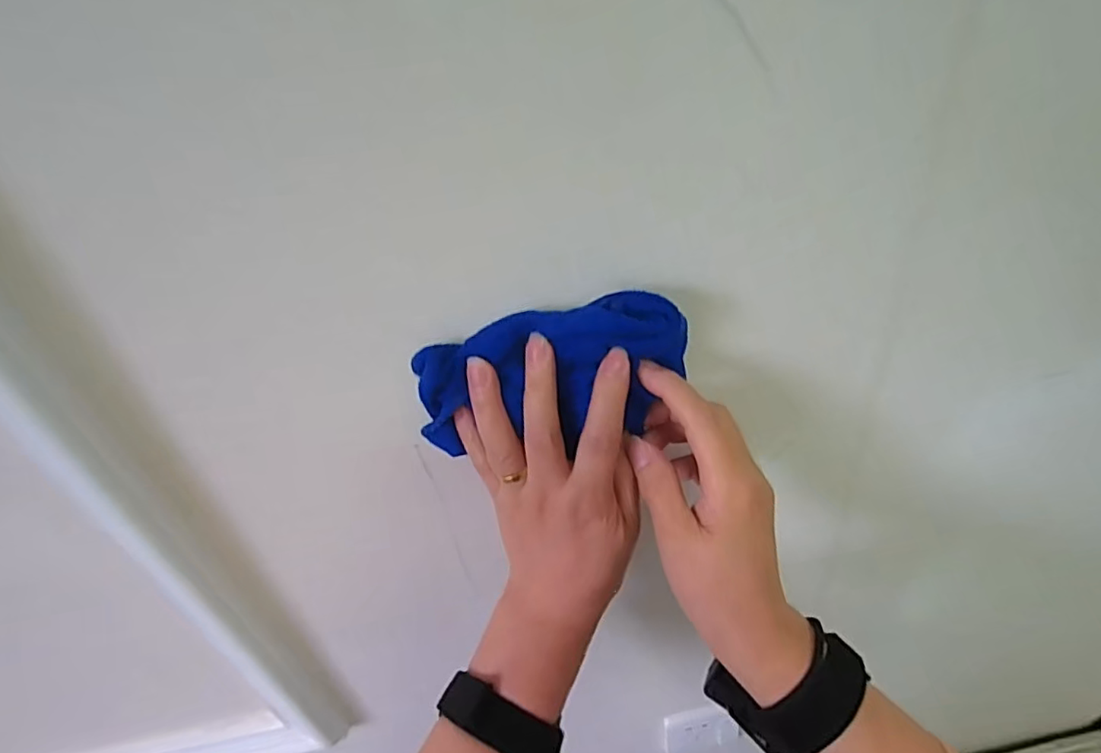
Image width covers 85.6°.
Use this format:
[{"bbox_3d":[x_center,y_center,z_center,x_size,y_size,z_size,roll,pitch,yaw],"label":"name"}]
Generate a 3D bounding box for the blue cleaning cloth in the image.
[{"bbox_3d":[0.001,0.006,0.301,0.139,0.081,0.026,-16,37,7],"label":"blue cleaning cloth"}]

